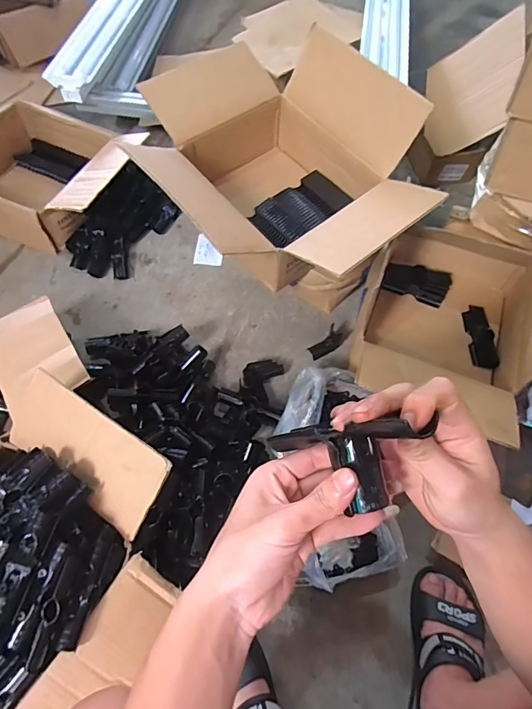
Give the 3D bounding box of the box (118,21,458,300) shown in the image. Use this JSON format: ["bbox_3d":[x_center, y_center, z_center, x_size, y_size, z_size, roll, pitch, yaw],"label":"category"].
[{"bbox_3d":[0.013,-0.332,0.807,0.433,0.230,0.526,-36,68,-19],"label":"box"}]

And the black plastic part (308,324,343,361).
[{"bbox_3d":[0.126,-0.026,0.917,0.073,0.046,0.036,-32,67,-18],"label":"black plastic part"}]

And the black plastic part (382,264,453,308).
[{"bbox_3d":[0.328,-0.158,0.945,0.138,0.029,0.087,15,62,7],"label":"black plastic part"}]

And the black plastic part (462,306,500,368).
[{"bbox_3d":[0.439,-0.037,0.889,0.048,0.033,0.135,1,61,-1],"label":"black plastic part"}]

